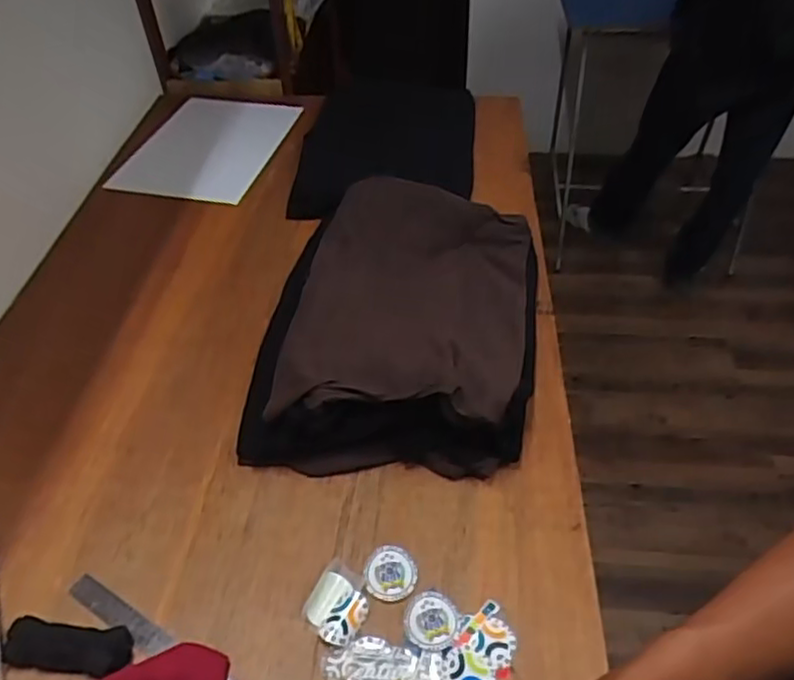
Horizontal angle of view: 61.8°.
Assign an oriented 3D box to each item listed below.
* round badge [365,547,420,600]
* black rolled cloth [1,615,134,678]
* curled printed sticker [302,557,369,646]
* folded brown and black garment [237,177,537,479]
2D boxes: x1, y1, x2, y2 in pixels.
[{"bbox_3d":[-0.007,0.266,0.757,0.059,0.009,0.063,-1,45,1],"label":"round badge"},{"bbox_3d":[-0.344,0.321,0.695,0.125,0.025,0.047,4,46,5],"label":"black rolled cloth"},{"bbox_3d":[-0.064,0.290,0.731,0.070,0.015,0.075,26,52,25],"label":"curled printed sticker"},{"bbox_3d":[0.012,-0.035,0.977,0.383,0.151,0.491,5,46,6],"label":"folded brown and black garment"}]

